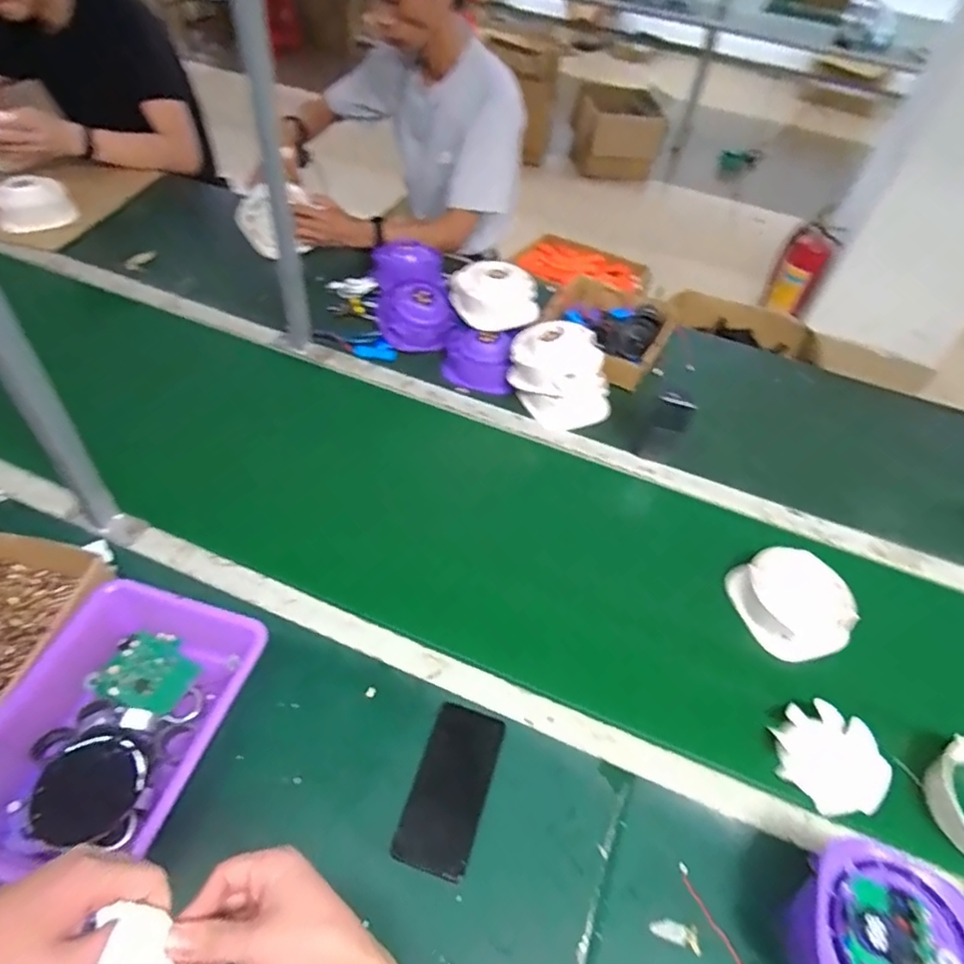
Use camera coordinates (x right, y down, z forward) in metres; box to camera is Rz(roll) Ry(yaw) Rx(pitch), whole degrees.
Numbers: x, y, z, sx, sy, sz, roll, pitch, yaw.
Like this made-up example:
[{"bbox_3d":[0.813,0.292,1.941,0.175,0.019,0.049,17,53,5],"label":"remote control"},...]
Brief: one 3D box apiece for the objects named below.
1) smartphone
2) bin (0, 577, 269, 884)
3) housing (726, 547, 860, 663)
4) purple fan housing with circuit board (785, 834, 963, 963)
[{"bbox_3d":[-0.034,0.324,0.645,0.076,0.013,0.164,17,51,8],"label":"smartphone"},{"bbox_3d":[-0.365,0.248,0.606,0.199,0.073,0.274,16,50,7],"label":"bin"},{"bbox_3d":[0.406,0.160,0.789,0.127,0.069,0.143,-10,52,-14],"label":"housing"},{"bbox_3d":[0.355,0.411,0.536,0.140,0.087,0.144,19,51,10],"label":"purple fan housing with circuit board"}]

